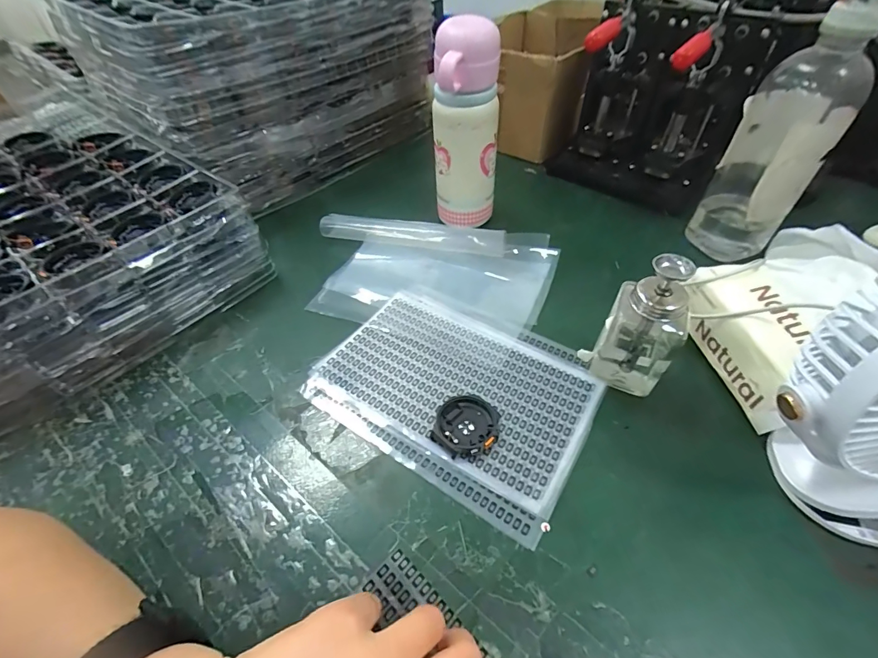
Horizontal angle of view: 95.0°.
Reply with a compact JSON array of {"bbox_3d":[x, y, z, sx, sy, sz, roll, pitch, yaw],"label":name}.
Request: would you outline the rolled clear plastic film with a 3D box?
[{"bbox_3d":[-0.036,-0.119,0.499,0.231,0.027,0.032,10,48,10],"label":"rolled clear plastic film"}]

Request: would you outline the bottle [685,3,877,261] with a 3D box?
[{"bbox_3d":[0.345,-0.178,0.418,0.085,0.228,0.079,30,55,26],"label":"bottle"}]

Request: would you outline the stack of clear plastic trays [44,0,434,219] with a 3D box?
[{"bbox_3d":[-0.261,-0.397,0.627,0.310,0.223,0.437,30,55,26],"label":"stack of clear plastic trays"}]

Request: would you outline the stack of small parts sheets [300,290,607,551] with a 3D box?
[{"bbox_3d":[0.016,0.048,0.359,0.228,0.011,0.166,26,53,23],"label":"stack of small parts sheets"}]

